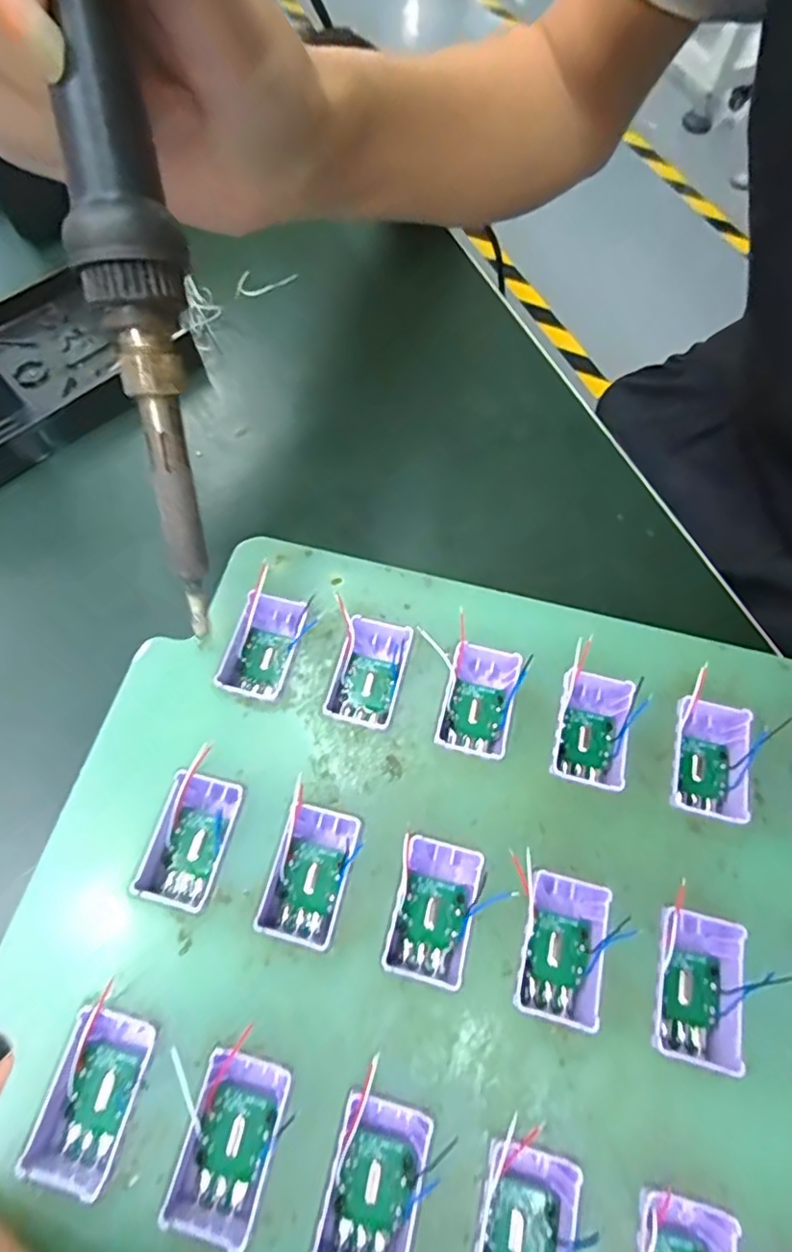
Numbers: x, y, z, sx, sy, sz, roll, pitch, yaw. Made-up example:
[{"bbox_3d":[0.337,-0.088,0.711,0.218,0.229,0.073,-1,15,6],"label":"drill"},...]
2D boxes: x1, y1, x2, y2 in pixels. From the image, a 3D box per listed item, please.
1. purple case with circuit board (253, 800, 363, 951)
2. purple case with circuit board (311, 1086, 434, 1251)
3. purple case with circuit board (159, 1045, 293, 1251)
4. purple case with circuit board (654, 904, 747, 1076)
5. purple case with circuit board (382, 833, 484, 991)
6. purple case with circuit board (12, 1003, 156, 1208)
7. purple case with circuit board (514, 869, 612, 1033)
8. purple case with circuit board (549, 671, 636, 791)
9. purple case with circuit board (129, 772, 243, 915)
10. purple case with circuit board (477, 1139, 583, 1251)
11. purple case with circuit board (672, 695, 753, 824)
[{"bbox_3d":[-0.022,0.063,0.154,0.019,0.012,0.032,16,64,4],"label":"purple case with circuit board"},{"bbox_3d":[-0.005,0.120,0.128,0.019,0.013,0.032,14,64,3],"label":"purple case with circuit board"},{"bbox_3d":[-0.036,0.113,0.131,0.018,0.011,0.034,17,64,4],"label":"purple case with circuit board"},{"bbox_3d":[0.071,0.086,0.143,0.020,0.012,0.031,16,64,4],"label":"purple case with circuit board"},{"bbox_3d":[0.009,0.072,0.152,0.019,0.016,0.031,14,64,3],"label":"purple case with circuit board"},{"bbox_3d":[-0.068,0.105,0.134,0.019,0.012,0.033,18,64,5],"label":"purple case with circuit board"},{"bbox_3d":[0.040,0.078,0.147,0.019,0.012,0.031,17,64,4],"label":"purple case with circuit board"},{"bbox_3d":[0.055,0.029,0.169,0.020,0.012,0.032,15,64,4],"label":"purple case with circuit board"},{"bbox_3d":[-0.053,0.056,0.157,0.019,0.011,0.032,17,64,4],"label":"purple case with circuit board"},{"bbox_3d":[0.026,0.127,0.125,0.019,0.015,0.032,14,64,3],"label":"purple case with circuit board"},{"bbox_3d":[0.085,0.037,0.165,0.019,0.012,0.032,15,64,3],"label":"purple case with circuit board"}]

